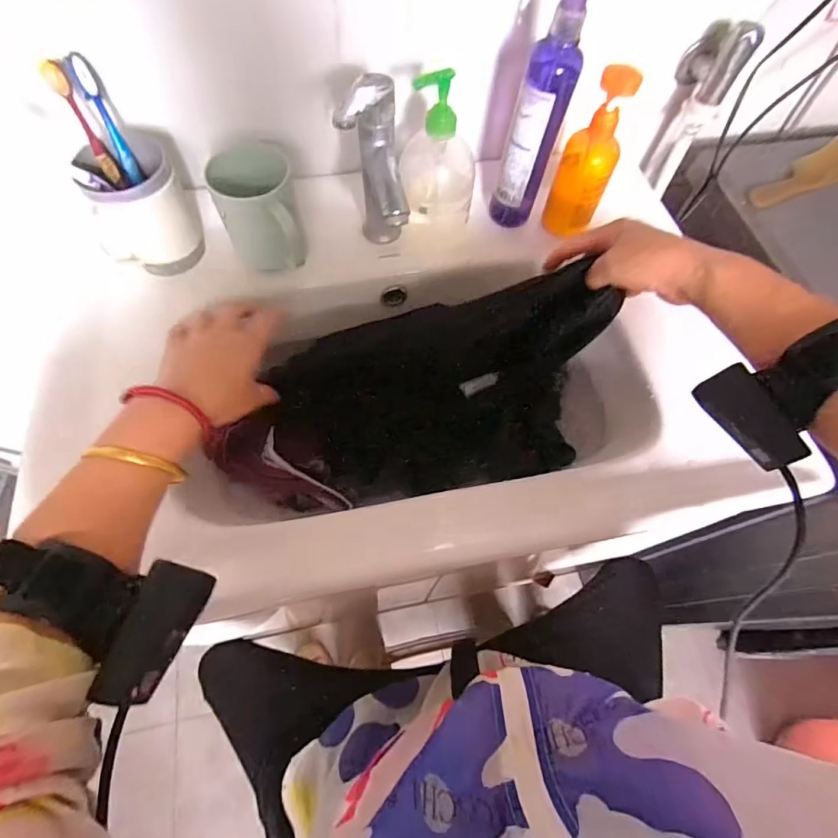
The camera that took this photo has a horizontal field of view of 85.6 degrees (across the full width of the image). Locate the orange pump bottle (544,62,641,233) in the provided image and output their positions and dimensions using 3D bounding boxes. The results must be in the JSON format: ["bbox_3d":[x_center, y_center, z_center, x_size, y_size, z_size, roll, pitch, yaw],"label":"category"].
[{"bbox_3d":[0.175,-0.265,0.466,0.056,0.154,0.046,19,65,7],"label":"orange pump bottle"}]

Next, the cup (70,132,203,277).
[{"bbox_3d":[-0.285,-0.224,0.469,0.086,0.104,0.096,-21,67,-12],"label":"cup"}]

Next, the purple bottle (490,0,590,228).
[{"bbox_3d":[0.122,-0.304,0.455,0.052,0.227,0.053,15,64,5],"label":"purple bottle"}]

